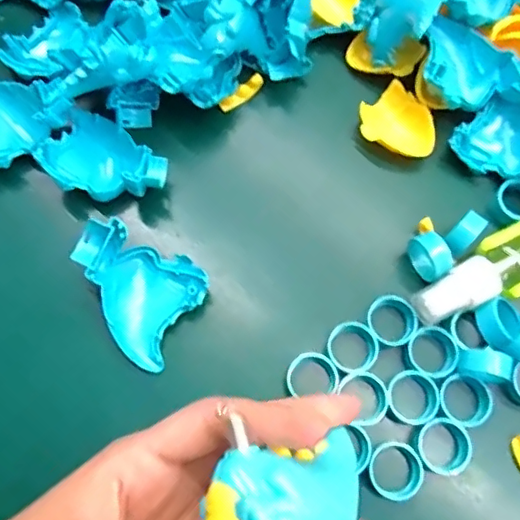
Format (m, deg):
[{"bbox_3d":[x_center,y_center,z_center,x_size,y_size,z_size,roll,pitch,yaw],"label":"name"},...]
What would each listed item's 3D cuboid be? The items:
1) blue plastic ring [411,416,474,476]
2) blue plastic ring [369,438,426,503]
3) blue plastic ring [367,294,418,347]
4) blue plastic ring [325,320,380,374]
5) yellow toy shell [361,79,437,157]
[{"bbox_3d":[0.090,0.091,0.272,0.027,0.012,0.026,0,71,-1],"label":"blue plastic ring"},{"bbox_3d":[0.065,0.102,0.270,0.026,0.011,0.026,0,71,-1],"label":"blue plastic ring"},{"bbox_3d":[0.068,0.033,0.292,0.026,0.014,0.026,0,71,-1],"label":"blue plastic ring"},{"bbox_3d":[0.047,0.046,0.287,0.025,0.014,0.025,0,71,-1],"label":"blue plastic ring"},{"bbox_3d":[0.081,-0.082,0.323,0.044,0.009,0.040,0,71,-1],"label":"yellow toy shell"}]

